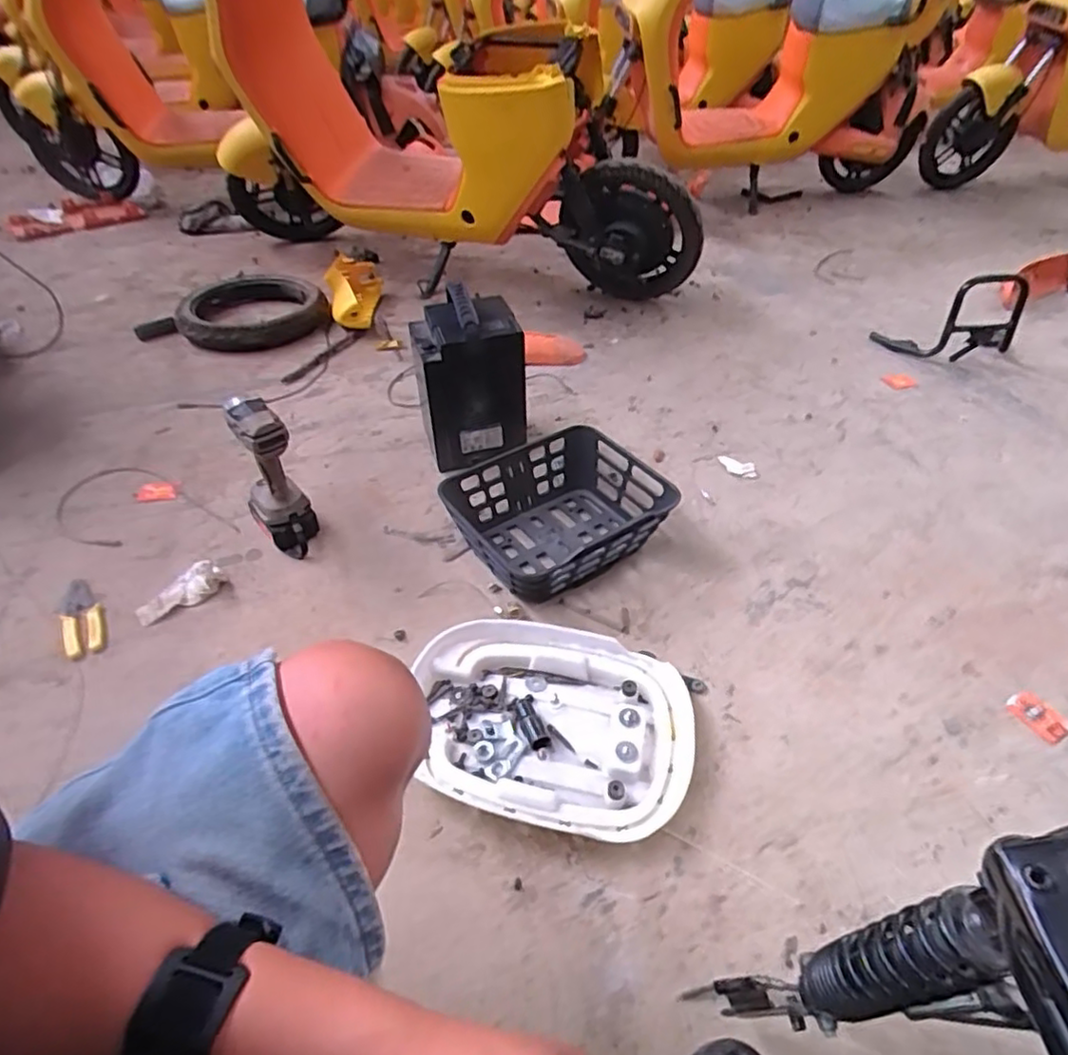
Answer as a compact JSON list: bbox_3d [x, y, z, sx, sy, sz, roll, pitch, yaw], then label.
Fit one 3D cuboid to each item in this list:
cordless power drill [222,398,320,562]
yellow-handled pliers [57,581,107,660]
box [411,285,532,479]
[{"bbox_3d":[-0.395,-0.074,0.990,0.089,0.249,0.089,-17,45,-21],"label":"cordless power drill"},{"bbox_3d":[-0.663,0.125,0.951,0.058,0.019,0.163,-24,48,-27],"label":"yellow-handled pliers"},{"bbox_3d":[-0.117,-0.263,1.174,0.186,0.287,0.138,-8,44,-9],"label":"box"}]

